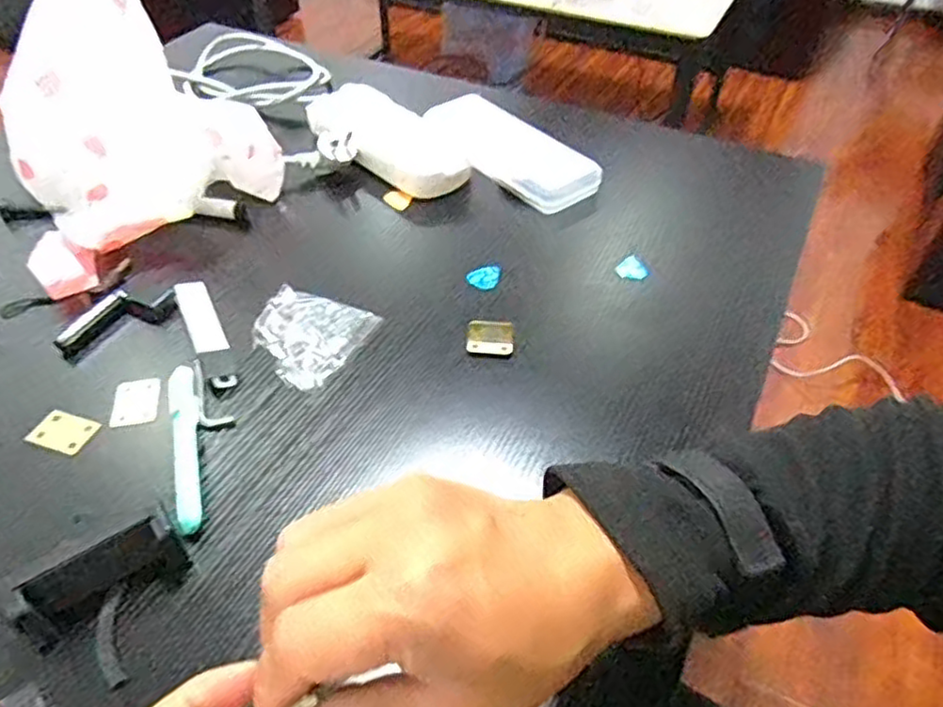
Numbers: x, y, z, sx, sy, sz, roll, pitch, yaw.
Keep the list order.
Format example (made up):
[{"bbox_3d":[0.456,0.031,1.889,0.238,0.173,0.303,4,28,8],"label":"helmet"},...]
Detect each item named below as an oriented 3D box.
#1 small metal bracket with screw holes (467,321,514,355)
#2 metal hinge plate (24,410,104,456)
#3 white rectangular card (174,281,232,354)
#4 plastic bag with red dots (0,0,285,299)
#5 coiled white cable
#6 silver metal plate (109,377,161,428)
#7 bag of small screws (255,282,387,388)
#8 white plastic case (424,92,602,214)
[{"bbox_3d":[0.014,-0.012,0.490,0.033,0.019,0.016,5,46,4],"label":"small metal bracket with screw holes"},{"bbox_3d":[-0.262,0.050,0.437,0.041,0.004,0.028,15,48,14],"label":"metal hinge plate"},{"bbox_3d":[-0.200,-0.027,0.503,0.023,0.005,0.079,-21,50,-19],"label":"white rectangular card"},{"bbox_3d":[-0.276,-0.195,0.550,0.206,0.176,0.199,-23,50,-21],"label":"plastic bag with red dots"},{"bbox_3d":[-0.245,-0.316,0.771,0.163,0.031,0.120,26,51,22],"label":"coiled white cable"},{"bbox_3d":[-0.224,0.032,0.455,0.031,0.004,0.041,-12,46,-4],"label":"silver metal plate"},{"bbox_3d":[-0.122,-0.012,0.495,0.074,0.015,0.083,16,48,15],"label":"bag of small screws"},{"bbox_3d":[0.034,-0.194,0.647,0.074,0.027,0.184,-31,54,-27],"label":"white plastic case"}]

